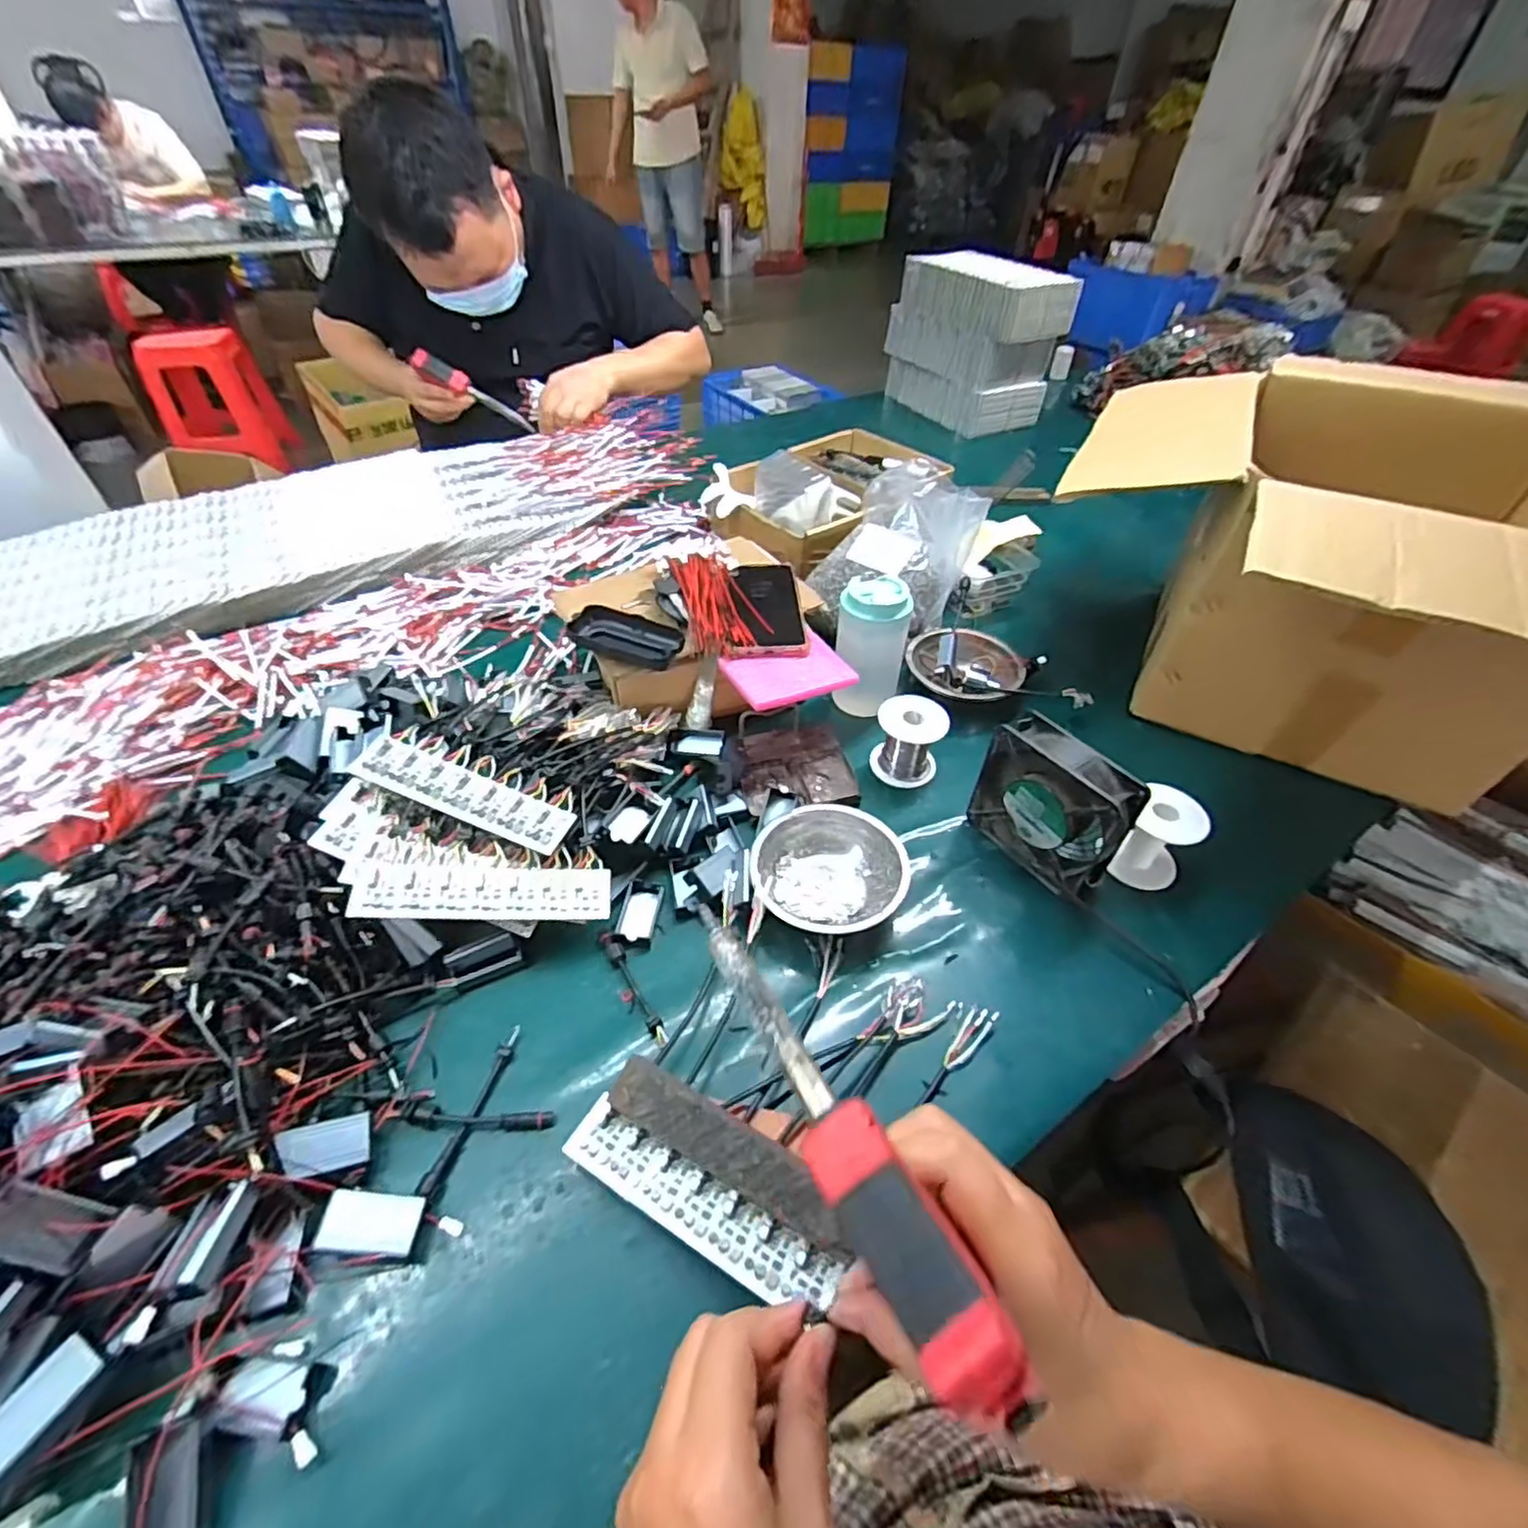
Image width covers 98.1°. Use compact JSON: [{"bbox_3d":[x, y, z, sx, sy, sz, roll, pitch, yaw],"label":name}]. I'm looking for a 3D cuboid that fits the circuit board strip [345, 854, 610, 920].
[{"bbox_3d":[-0.205,0.093,0.493,0.175,0.007,0.045,5,58,-15],"label":"circuit board strip"}]

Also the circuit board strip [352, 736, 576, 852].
[{"bbox_3d":[-0.235,0.023,0.521,0.169,0.005,0.040,22,56,4],"label":"circuit board strip"}]

